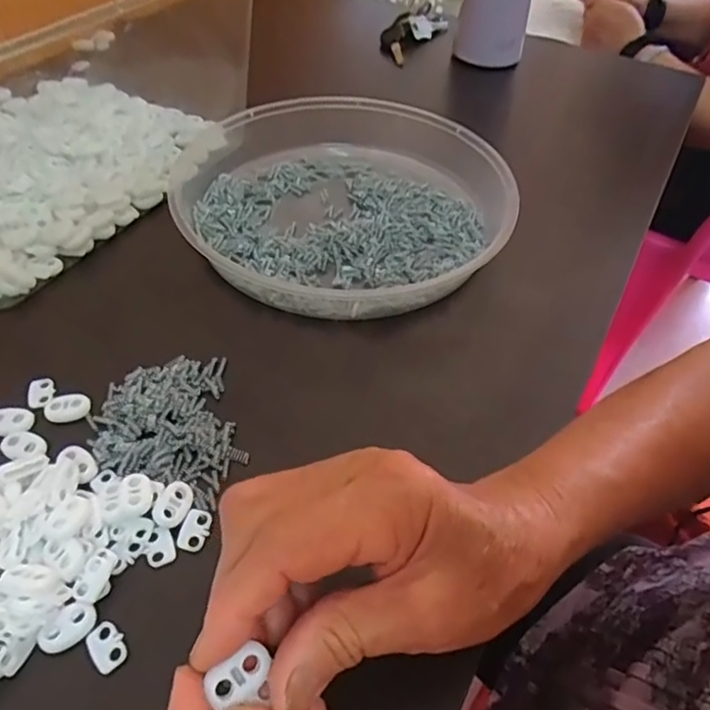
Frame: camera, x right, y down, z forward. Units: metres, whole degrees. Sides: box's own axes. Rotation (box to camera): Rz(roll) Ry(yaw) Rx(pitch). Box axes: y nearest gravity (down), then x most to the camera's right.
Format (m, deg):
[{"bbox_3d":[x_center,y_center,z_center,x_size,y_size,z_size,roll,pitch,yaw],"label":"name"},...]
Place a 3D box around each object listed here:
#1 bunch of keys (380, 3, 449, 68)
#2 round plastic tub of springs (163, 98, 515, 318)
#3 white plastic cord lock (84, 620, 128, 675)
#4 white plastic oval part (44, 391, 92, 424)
[{"bbox_3d":[0.063,-0.359,0.665,0.045,0.037,0.117,27,52,20],"label":"bunch of keys"},{"bbox_3d":[-0.010,-0.115,0.431,0.225,0.043,0.235,1,48,-2],"label":"round plastic tub of springs"},{"bbox_3d":[-0.100,0.118,0.240,0.013,0.004,0.020,-34,58,-29],"label":"white plastic cord lock"},{"bbox_3d":[-0.154,0.027,0.316,0.023,0.005,0.017,-1,48,-4],"label":"white plastic oval part"}]

